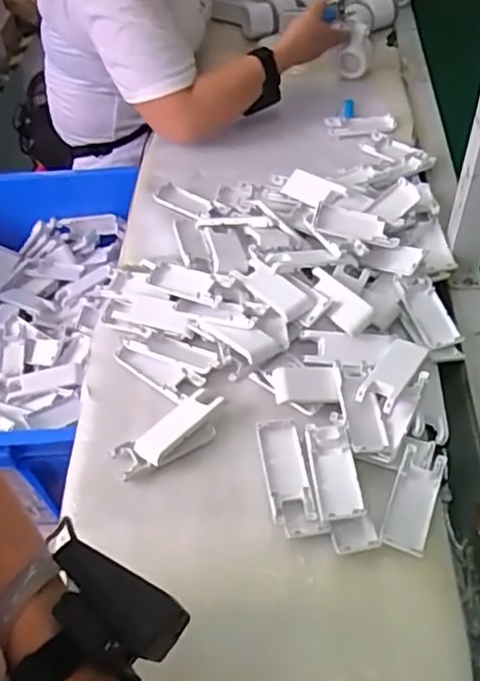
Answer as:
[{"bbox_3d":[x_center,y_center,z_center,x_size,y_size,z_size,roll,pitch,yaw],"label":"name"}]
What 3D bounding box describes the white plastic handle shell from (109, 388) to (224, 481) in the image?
[{"bbox_3d":[-0.070,0.093,0.651,0.117,0.021,0.051,-33,56,-22],"label":"white plastic handle shell"}]

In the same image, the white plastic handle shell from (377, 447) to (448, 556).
[{"bbox_3d":[0.159,0.145,0.598,0.039,0.014,0.102,17,54,16],"label":"white plastic handle shell"}]

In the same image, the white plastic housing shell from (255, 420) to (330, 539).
[{"bbox_3d":[0.045,0.128,0.614,0.042,0.012,0.115,-11,51,-6],"label":"white plastic housing shell"}]

